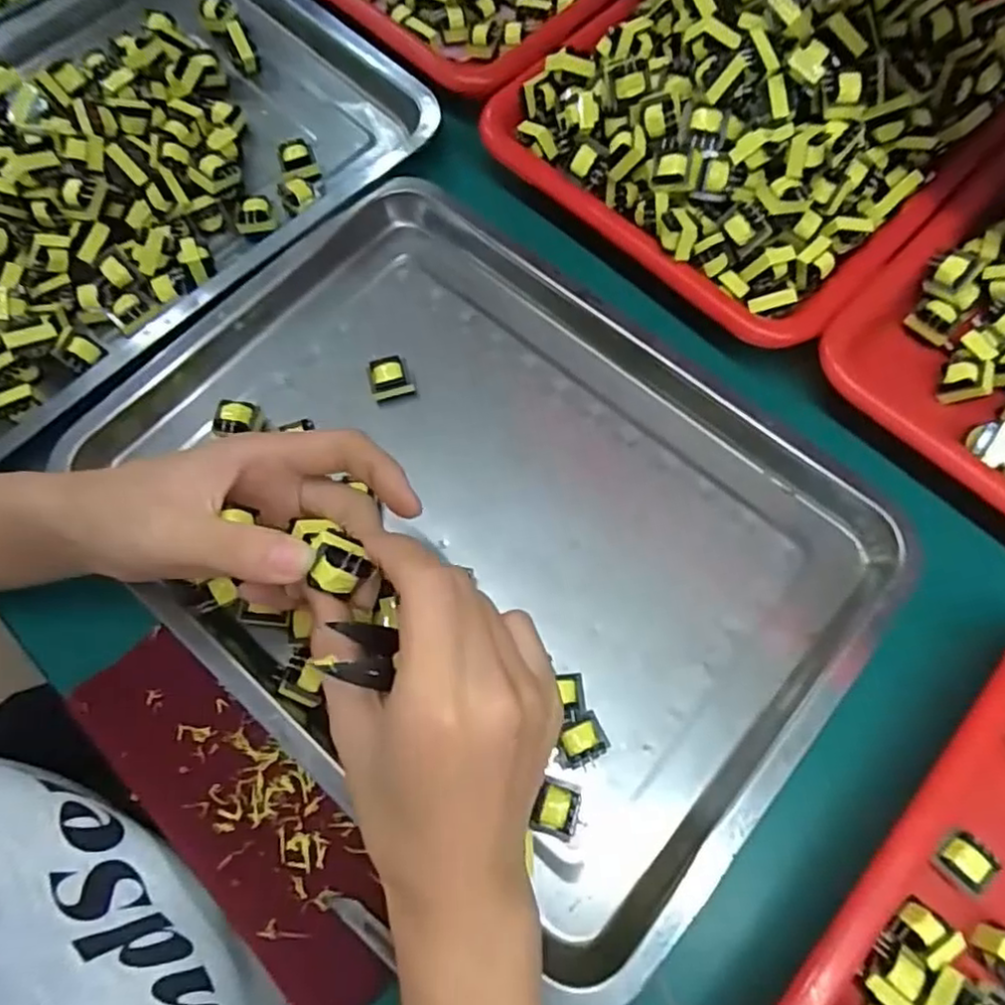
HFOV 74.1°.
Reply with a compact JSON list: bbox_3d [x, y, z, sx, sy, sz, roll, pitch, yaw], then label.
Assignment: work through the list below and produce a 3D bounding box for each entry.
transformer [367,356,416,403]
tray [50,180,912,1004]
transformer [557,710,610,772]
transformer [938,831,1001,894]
[{"bbox_3d":[-0.065,-0.072,0.393,0.023,0.024,0.019,-11,71,-2],"label":"transformer"},{"bbox_3d":[-0.014,0.004,0.363,0.389,0.033,0.289,38,77,13],"label":"tray"},{"bbox_3d":[0.037,0.115,0.317,0.024,0.018,0.022,-24,72,-6],"label":"transformer"},{"bbox_3d":[0.206,0.160,0.298,0.018,0.018,0.021,-39,74,-11],"label":"transformer"}]

